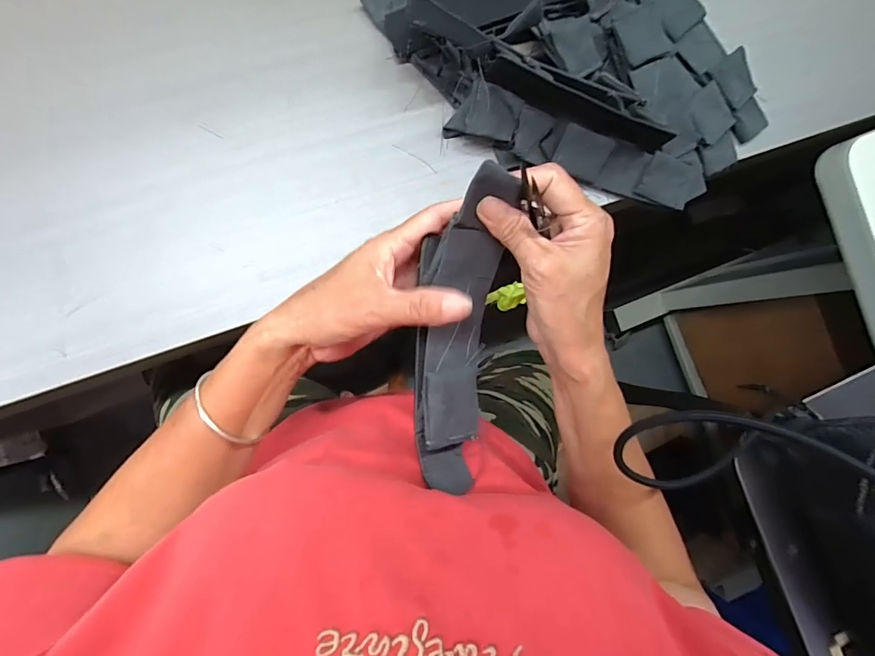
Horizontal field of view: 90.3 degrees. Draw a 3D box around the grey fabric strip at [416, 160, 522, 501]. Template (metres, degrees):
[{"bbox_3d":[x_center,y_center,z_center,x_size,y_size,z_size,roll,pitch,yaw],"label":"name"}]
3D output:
[{"bbox_3d":[0.012,0.009,0.285,0.051,0.042,0.212,5,102,-8],"label":"grey fabric strip"}]

